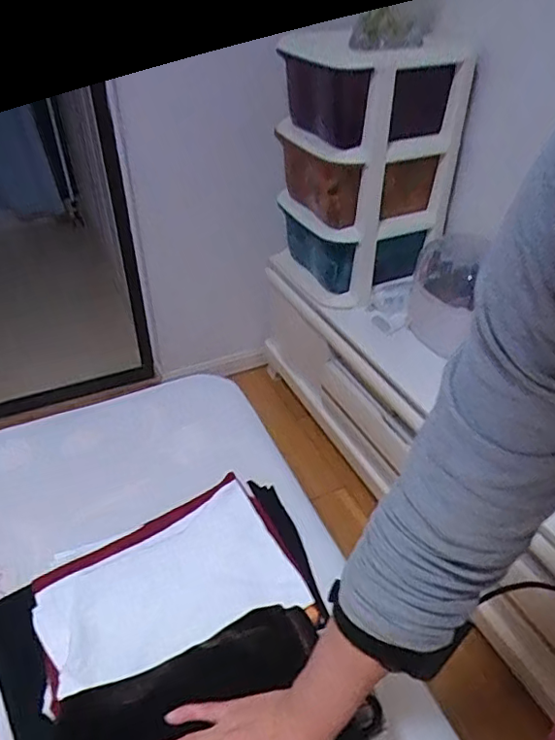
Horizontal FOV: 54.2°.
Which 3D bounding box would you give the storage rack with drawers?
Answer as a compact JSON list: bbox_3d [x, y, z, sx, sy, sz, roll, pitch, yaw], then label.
[{"bbox_3d":[0.208,-0.507,1.375,0.350,0.552,0.343,-14,40,-16],"label":"storage rack with drawers"}]

